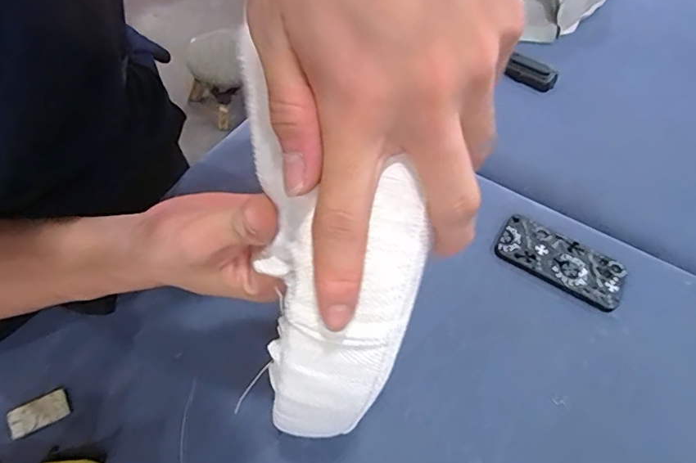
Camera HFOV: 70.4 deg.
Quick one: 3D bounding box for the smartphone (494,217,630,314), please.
[{"bbox_3d":[0.277,0.037,0.645,0.161,0.009,0.079,29,62,14],"label":"smartphone"}]

